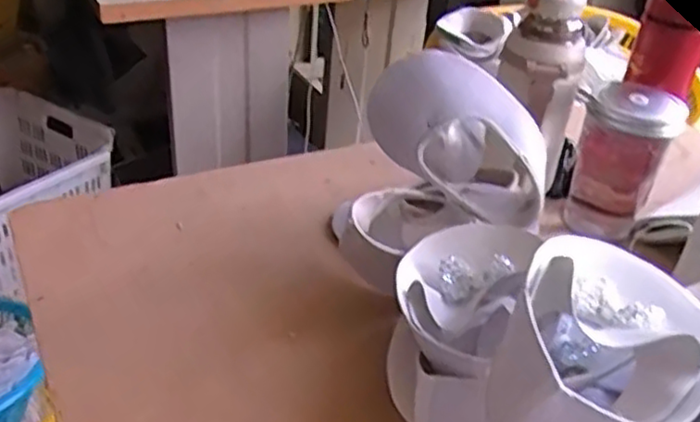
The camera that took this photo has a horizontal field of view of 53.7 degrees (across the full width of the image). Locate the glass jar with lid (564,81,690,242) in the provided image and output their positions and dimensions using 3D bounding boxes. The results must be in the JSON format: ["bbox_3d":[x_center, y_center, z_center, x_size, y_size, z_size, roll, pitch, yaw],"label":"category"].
[{"bbox_3d":[0.266,-0.051,0.673,0.080,0.142,0.081,20,36,22],"label":"glass jar with lid"}]

